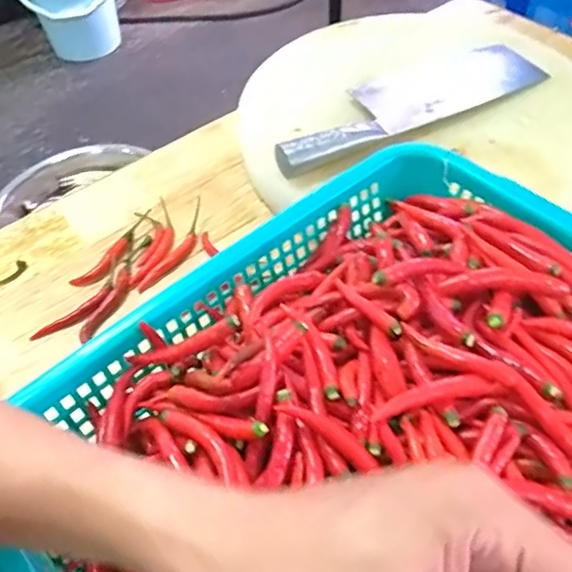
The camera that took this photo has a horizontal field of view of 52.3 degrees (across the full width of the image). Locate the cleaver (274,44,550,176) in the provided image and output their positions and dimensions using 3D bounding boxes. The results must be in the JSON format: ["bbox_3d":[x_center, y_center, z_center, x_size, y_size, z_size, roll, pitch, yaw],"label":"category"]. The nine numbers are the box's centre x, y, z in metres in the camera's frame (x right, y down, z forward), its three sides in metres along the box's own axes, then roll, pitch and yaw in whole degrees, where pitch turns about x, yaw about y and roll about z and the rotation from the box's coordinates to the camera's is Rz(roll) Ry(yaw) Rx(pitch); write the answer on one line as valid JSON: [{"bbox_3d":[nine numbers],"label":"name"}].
[{"bbox_3d":[0.122,-0.192,0.590,0.317,0.029,0.089,-25,55,-15],"label":"cleaver"}]

